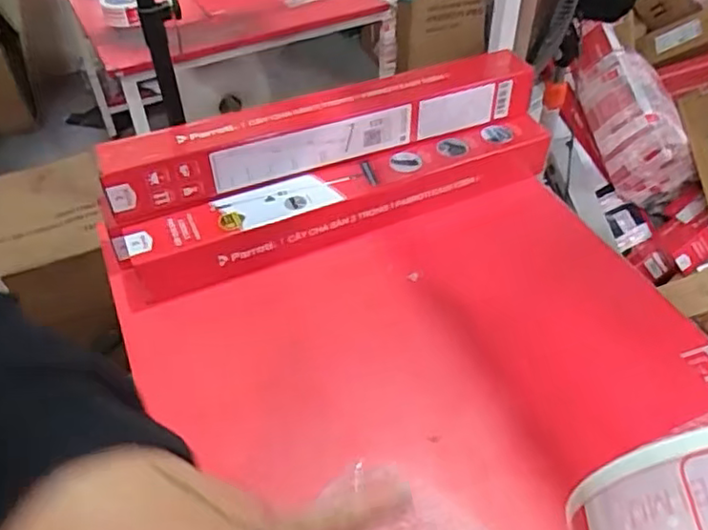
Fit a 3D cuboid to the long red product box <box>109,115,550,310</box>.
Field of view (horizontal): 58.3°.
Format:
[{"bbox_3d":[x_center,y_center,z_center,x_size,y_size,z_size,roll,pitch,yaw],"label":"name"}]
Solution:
[{"bbox_3d":[-0.003,-0.097,0.959,0.685,0.082,0.087,-19,47,-16],"label":"long red product box"}]

